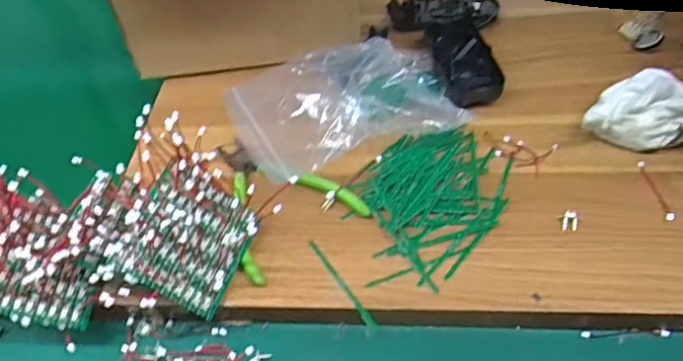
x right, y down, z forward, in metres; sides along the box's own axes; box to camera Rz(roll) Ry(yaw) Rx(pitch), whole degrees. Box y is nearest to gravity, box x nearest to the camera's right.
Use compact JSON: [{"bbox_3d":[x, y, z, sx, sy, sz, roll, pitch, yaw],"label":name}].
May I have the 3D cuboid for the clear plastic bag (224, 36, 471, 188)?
[{"bbox_3d":[-0.001,-0.087,0.515,0.194,0.042,0.161,-22,50,-13],"label":"clear plastic bag"}]

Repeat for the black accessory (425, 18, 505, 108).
[{"bbox_3d":[0.115,-0.114,0.550,0.050,0.029,0.112,-9,49,-1],"label":"black accessory"}]

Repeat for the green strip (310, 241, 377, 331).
[{"bbox_3d":[-0.002,0.073,0.423,0.007,0.004,0.079,-30,52,-19],"label":"green strip"}]

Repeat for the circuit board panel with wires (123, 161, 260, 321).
[{"bbox_3d":[-0.106,0.041,0.414,0.081,0.013,0.083,36,66,-15],"label":"circuit board panel with wires"}]

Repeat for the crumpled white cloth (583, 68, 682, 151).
[{"bbox_3d":[0.256,-0.062,0.471,0.118,0.060,0.074,6,52,10],"label":"crumpled white cloth"}]

